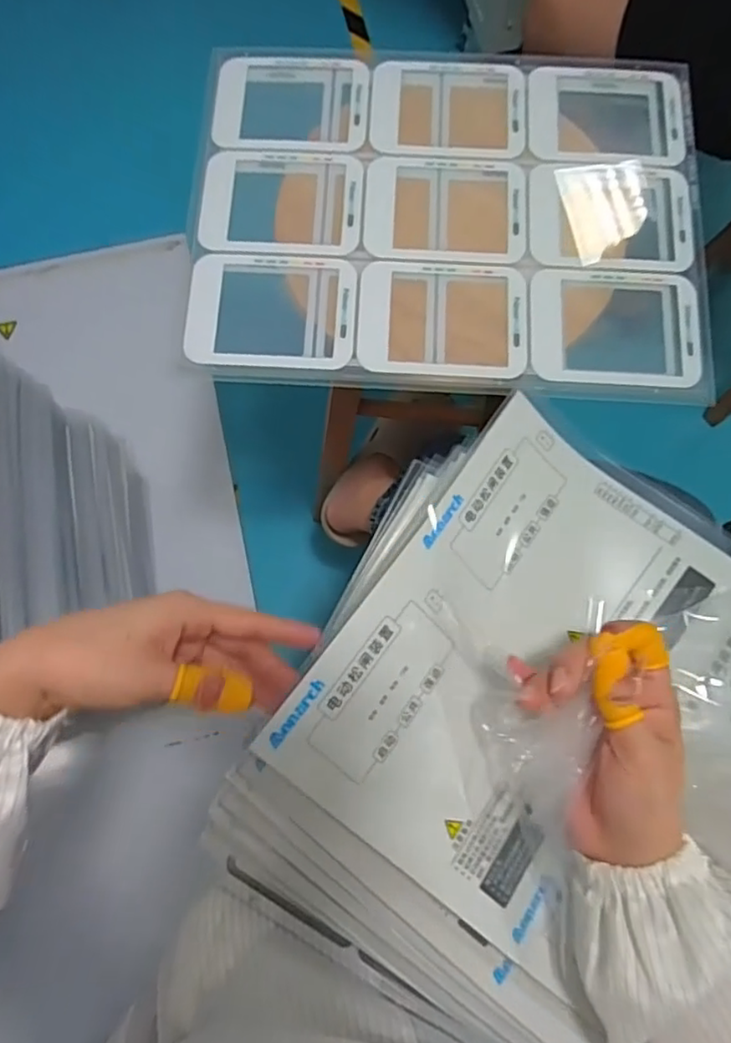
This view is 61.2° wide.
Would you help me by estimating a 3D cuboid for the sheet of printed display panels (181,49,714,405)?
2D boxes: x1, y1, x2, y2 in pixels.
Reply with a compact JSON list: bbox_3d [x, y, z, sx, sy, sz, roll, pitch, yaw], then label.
[{"bbox_3d":[0.070,-0.256,0.517,0.416,0.012,0.313,2,77,0],"label":"sheet of printed display panels"}]

